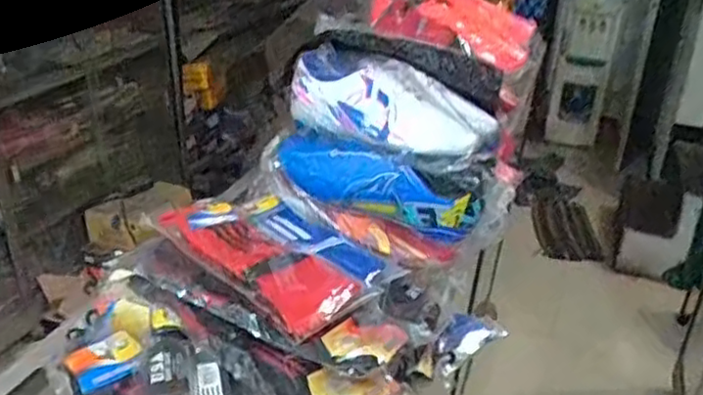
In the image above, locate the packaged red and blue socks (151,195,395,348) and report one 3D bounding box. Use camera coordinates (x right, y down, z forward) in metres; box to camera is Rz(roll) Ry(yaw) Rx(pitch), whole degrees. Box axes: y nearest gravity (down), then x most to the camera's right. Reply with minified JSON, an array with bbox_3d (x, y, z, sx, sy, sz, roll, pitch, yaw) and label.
[{"bbox_3d":[-0.065,0.056,0.697,0.220,0.046,0.168,26,34,38],"label":"packaged red and blue socks"}]

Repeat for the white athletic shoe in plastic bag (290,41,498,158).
[{"bbox_3d":[0.051,-0.129,0.873,0.246,0.070,0.143,18,30,26],"label":"white athletic shoe in plastic bag"}]

